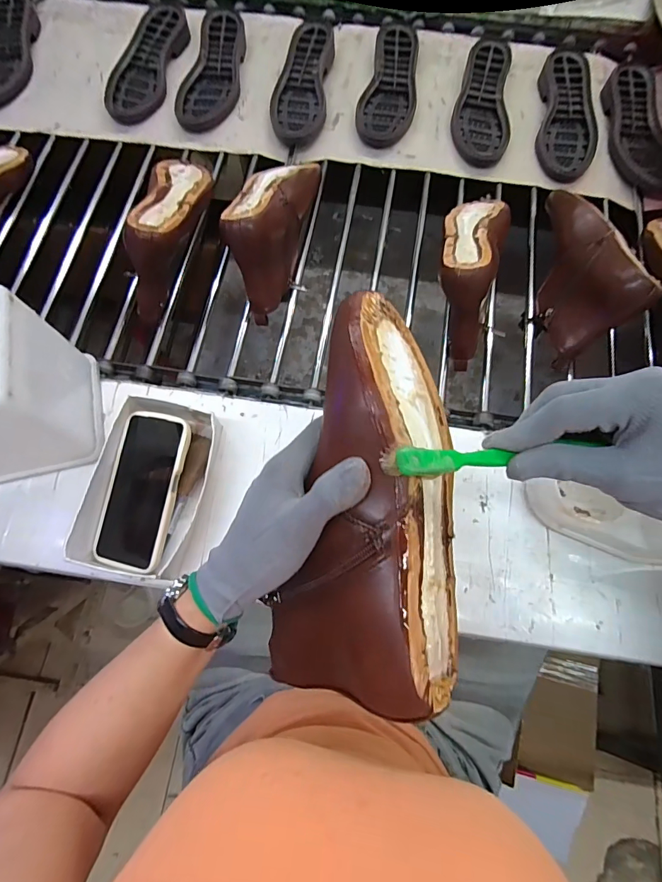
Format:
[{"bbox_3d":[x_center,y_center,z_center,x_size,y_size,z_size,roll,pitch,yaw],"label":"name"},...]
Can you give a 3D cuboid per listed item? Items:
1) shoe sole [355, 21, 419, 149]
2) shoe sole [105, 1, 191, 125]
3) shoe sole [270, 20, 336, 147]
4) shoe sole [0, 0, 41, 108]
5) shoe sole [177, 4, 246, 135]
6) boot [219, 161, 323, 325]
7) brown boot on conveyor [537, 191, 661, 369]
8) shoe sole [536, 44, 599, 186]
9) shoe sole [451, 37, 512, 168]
[{"bbox_3d":[0.107,-0.626,0.731,0.093,0.029,0.260,13,73,5],"label":"shoe sole"},{"bbox_3d":[-0.337,-0.686,0.756,0.103,0.026,0.275,9,73,4],"label":"shoe sole"},{"bbox_3d":[-0.050,-0.638,0.734,0.093,0.031,0.255,5,72,3],"label":"shoe sole"},{"bbox_3d":[-0.606,-0.737,0.774,0.103,0.024,0.271,2,72,2],"label":"shoe sole"},{"bbox_3d":[-0.210,-0.666,0.744,0.099,0.028,0.261,7,72,3],"label":"shoe sole"},{"bbox_3d":[-0.090,-0.316,0.593,0.091,0.119,0.271,13,73,5],"label":"boot"},{"bbox_3d":[0.337,-0.248,0.569,0.081,0.129,0.251,-5,72,0],"label":"brown boot on conveyor"},{"bbox_3d":[0.403,-0.555,0.709,0.091,0.023,0.272,9,73,4],"label":"shoe sole"},{"bbox_3d":[0.260,-0.585,0.717,0.090,0.029,0.262,6,72,3],"label":"shoe sole"}]

